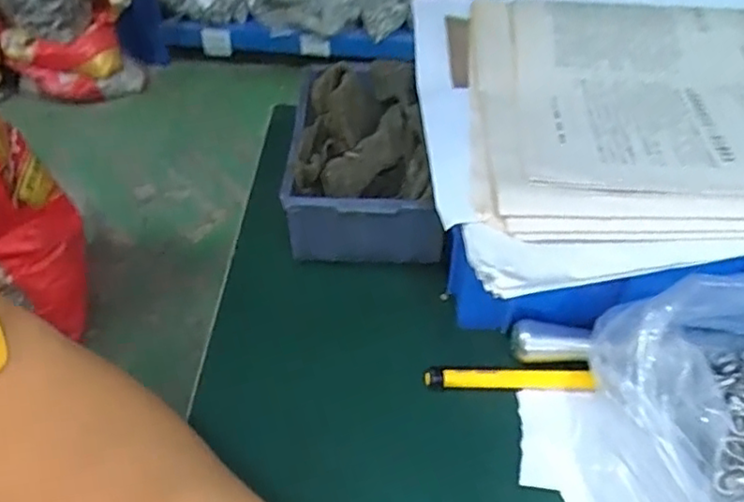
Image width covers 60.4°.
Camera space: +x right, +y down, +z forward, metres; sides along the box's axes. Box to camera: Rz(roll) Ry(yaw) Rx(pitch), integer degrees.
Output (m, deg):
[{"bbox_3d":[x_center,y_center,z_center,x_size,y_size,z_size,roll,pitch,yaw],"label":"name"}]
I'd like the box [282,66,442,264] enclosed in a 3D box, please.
[{"bbox_3d":[-0.003,-0.061,0.396,0.087,0.072,0.134,1,44,3],"label":"box"}]

